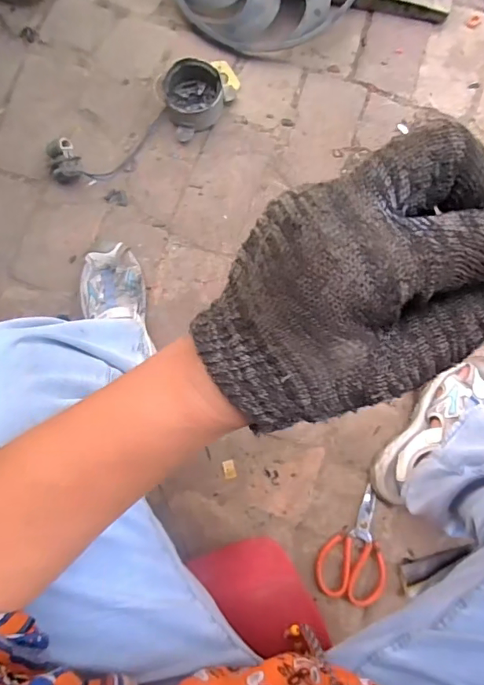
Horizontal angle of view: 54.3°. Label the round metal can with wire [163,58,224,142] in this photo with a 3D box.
[{"bbox_3d":[-0.084,-0.426,0.824,0.102,0.056,0.119,-15,83,-5],"label":"round metal can with wire"}]

